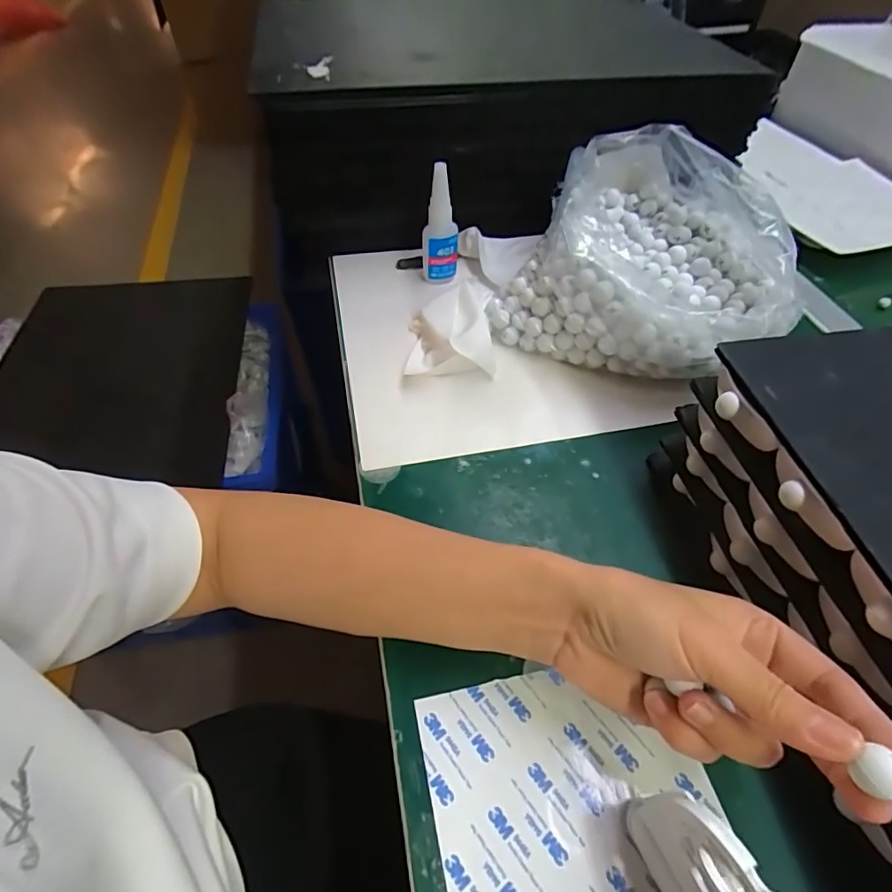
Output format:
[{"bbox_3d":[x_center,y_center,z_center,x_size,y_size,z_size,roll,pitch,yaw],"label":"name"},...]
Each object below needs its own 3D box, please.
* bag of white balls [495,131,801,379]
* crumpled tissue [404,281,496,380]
[{"bbox_3d":[0.183,-0.166,0.438,0.210,0.107,0.224,28,55,18],"label":"bag of white balls"},{"bbox_3d":[0.004,-0.105,0.443,0.072,0.028,0.101,1,51,-1],"label":"crumpled tissue"}]

